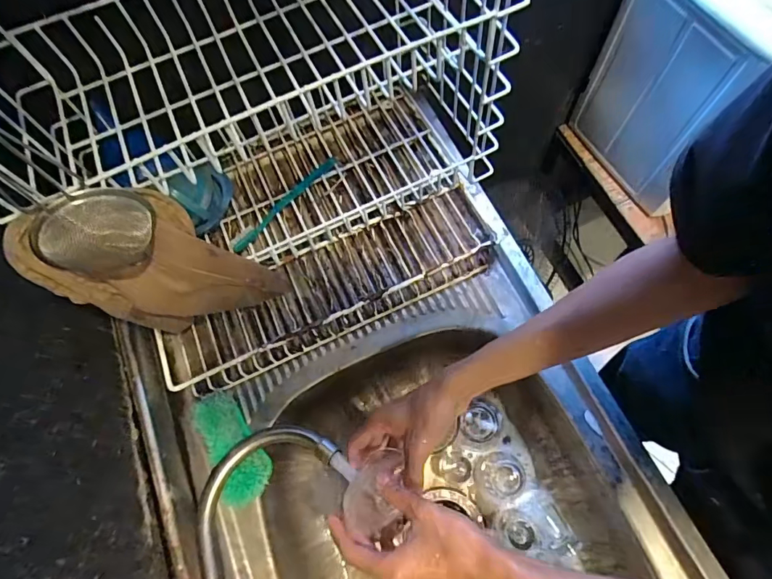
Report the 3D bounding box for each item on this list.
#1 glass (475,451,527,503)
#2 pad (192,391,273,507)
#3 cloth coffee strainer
[{"bbox_3d":[0.150,0.248,0.593,0.055,0.062,0.062,0,69,4],"label":"glass"},{"bbox_3d":[-0.177,0.177,0.511,0.053,0.034,0.131,-32,70,-8],"label":"pad"},{"bbox_3d":[-0.215,-0.017,0.462,0.165,0.266,0.049,-29,71,-8],"label":"cloth coffee strainer"}]

